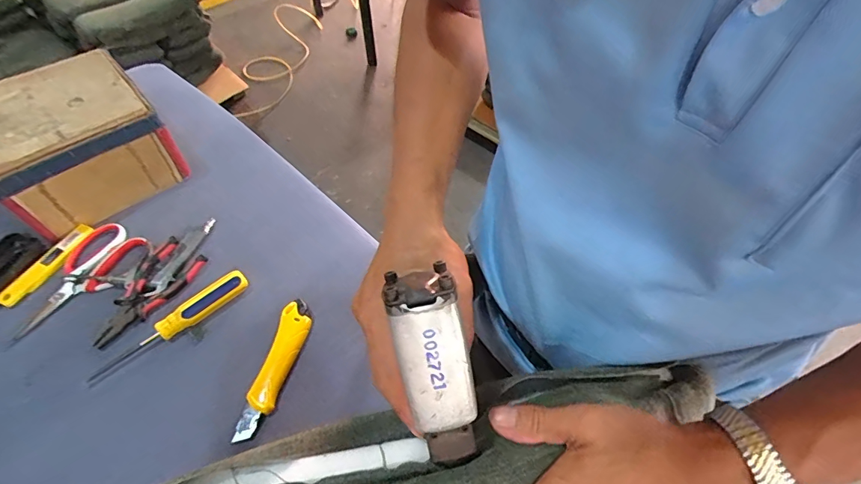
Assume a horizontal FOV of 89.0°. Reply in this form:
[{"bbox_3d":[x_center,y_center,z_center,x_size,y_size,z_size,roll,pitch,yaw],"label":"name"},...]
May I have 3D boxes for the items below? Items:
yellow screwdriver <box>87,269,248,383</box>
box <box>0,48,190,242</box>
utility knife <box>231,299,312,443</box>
[{"bbox_3d":[-0.315,0.099,0.533,0.193,0.020,0.026,-35,60,-23],"label":"yellow screwdriver"},{"bbox_3d":[-0.523,-0.150,0.651,0.210,0.127,0.208,-36,61,-23],"label":"box"},{"bbox_3d":[-0.179,0.144,0.512,0.035,0.021,0.163,11,54,9],"label":"utility knife"}]

